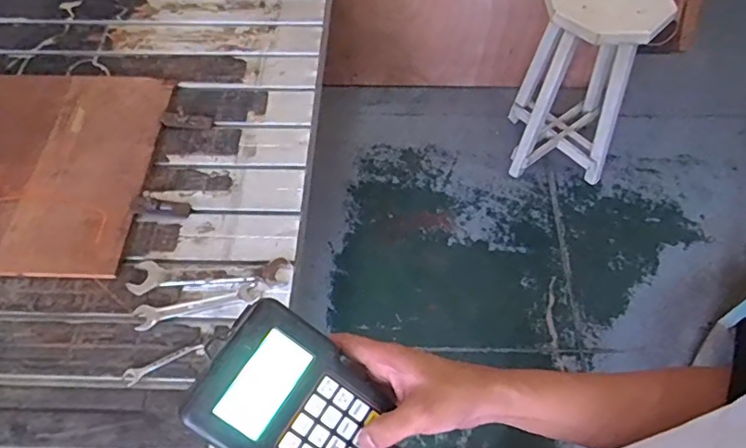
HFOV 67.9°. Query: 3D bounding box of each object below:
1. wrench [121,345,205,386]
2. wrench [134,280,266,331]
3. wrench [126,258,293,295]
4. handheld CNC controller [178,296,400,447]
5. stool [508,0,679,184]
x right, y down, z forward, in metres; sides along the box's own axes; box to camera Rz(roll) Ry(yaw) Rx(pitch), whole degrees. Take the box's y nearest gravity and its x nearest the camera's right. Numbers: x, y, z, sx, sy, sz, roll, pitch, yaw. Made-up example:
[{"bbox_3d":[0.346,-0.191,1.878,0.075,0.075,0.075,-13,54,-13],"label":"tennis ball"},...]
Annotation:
[{"bbox_3d":[-0.304,0.204,0.808,0.117,0.005,0.028,-19,61,-12],"label":"wrench"},{"bbox_3d":[-0.269,0.122,0.868,0.197,0.007,0.039,-15,59,-9],"label":"wrench"},{"bbox_3d":[-0.260,0.079,0.891,0.253,0.007,0.053,-3,57,-2],"label":"wrench"},{"bbox_3d":[-0.046,0.148,0.426,0.181,0.024,0.103,40,71,-11],"label":"handheld CNC controller"},{"bbox_3d":[0.615,-0.432,1.671,0.337,0.648,0.293,14,58,9],"label":"stool"}]

